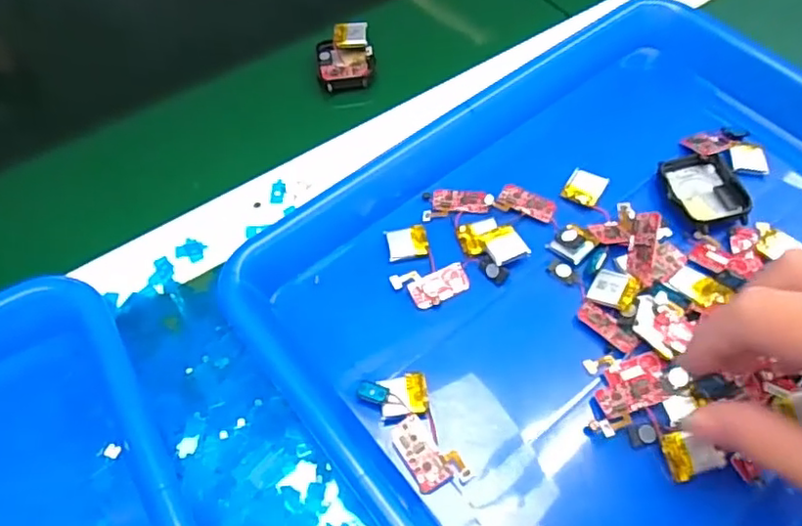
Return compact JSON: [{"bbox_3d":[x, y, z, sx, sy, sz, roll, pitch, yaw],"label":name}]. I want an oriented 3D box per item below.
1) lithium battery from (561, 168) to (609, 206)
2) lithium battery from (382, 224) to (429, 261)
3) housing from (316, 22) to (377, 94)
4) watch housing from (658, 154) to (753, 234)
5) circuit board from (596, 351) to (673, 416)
[{"bbox_3d":[0.101,-0.042,0.333,0.020,0.004,0.019,29,64,18],"label":"lithium battery"},{"bbox_3d":[0.004,-0.011,0.319,0.021,0.004,0.019,-11,58,-5],"label":"lithium battery"},{"bbox_3d":[-0.036,-0.134,0.398,0.036,0.014,0.048,-8,59,-3],"label":"housing"},{"bbox_3d":[0.161,-0.038,0.325,0.040,0.009,0.044,-7,59,-2],"label":"watch housing"},{"bbox_3d":[0.104,0.055,0.275,0.037,0.007,0.022,-19,60,-9],"label":"circuit board"}]

